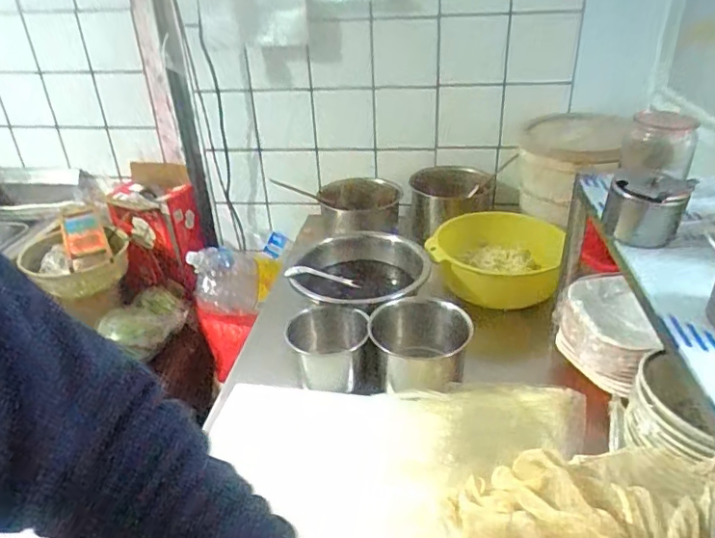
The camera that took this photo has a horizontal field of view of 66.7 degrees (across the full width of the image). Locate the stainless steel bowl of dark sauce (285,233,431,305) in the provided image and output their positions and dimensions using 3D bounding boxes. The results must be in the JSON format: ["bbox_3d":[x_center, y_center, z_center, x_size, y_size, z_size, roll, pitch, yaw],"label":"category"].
[{"bbox_3d":[0.009,0.018,1.022,0.244,0.076,0.256,-2,31,1],"label":"stainless steel bowl of dark sauce"}]

